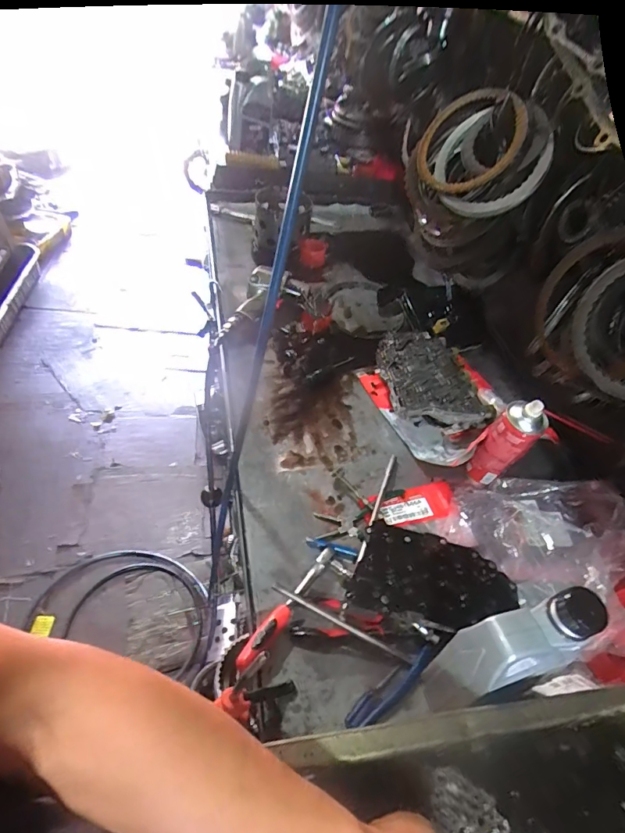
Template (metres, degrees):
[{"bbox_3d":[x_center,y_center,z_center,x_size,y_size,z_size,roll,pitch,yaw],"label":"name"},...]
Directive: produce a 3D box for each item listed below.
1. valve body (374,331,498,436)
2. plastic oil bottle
[{"bbox_3d":[0.226,-0.073,0.871,0.198,0.062,0.243,5,49,-5],"label":"valve body"},{"bbox_3d":[0.194,0.251,0.469,0.125,0.214,0.058,-9,52,-16],"label":"plastic oil bottle"}]

